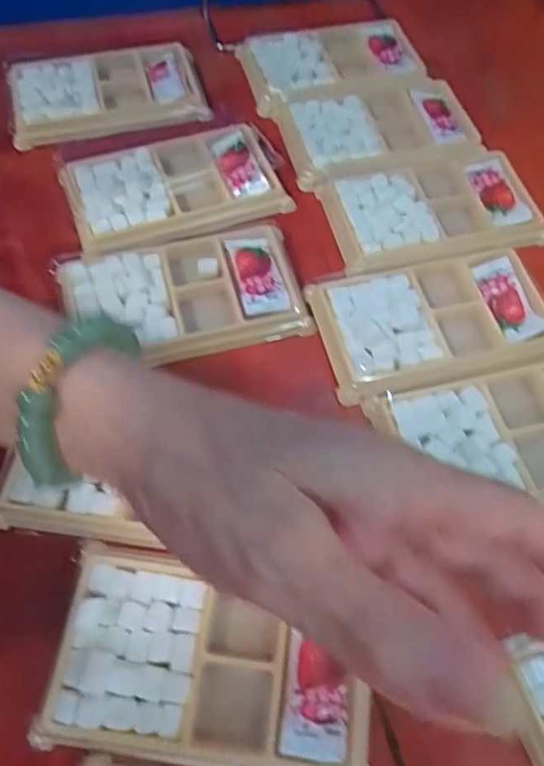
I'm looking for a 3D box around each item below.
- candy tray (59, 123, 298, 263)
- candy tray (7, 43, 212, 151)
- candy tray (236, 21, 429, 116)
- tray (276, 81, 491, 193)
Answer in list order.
[{"bbox_3d":[-0.062,-0.128,0.353,0.132,0.011,0.079,-16,65,-9],"label":"candy tray"},{"bbox_3d":[-0.118,-0.213,0.393,0.133,0.014,0.082,-16,65,-9],"label":"candy tray"},{"bbox_3d":[0.044,-0.249,0.428,0.130,0.017,0.080,-17,65,-10],"label":"candy tray"},{"bbox_3d":[0.076,-0.179,0.394,0.131,0.018,0.087,-12,64,-8],"label":"tray"}]

